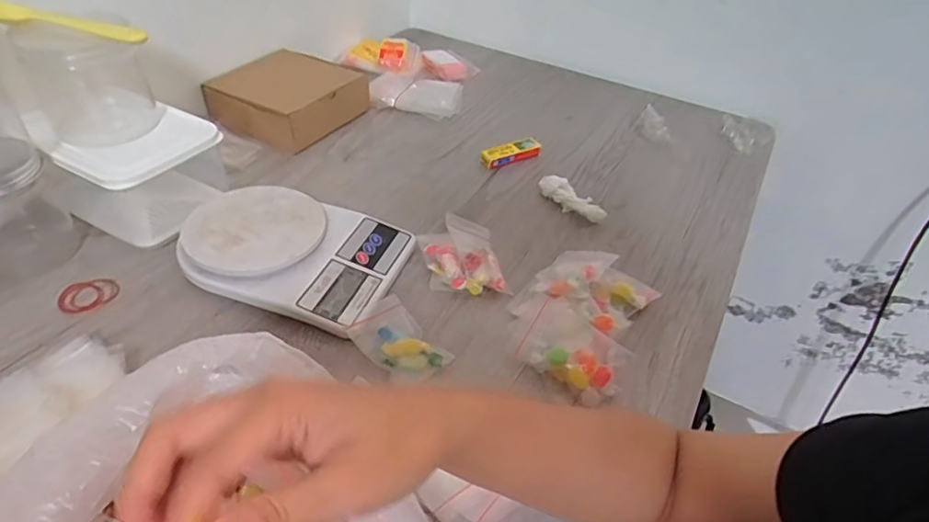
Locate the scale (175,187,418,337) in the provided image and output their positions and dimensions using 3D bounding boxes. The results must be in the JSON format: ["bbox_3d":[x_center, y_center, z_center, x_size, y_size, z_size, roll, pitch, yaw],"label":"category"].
[{"bbox_3d":[-0.170,-0.013,0.543,0.208,0.028,0.147,15,42,11],"label":"scale"}]

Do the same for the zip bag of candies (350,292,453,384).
[{"bbox_3d":[-0.058,0.069,0.473,0.056,0.016,0.088,-27,51,-31],"label":"zip bag of candies"}]

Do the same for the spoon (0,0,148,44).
[{"bbox_3d":[-0.356,-0.212,0.484,0.157,0.015,0.018,13,42,9],"label":"spoon"}]

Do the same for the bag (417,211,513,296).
[{"bbox_3d":[-0.001,-0.007,0.552,0.073,0.030,0.089,-6,42,-12],"label":"bag"}]

